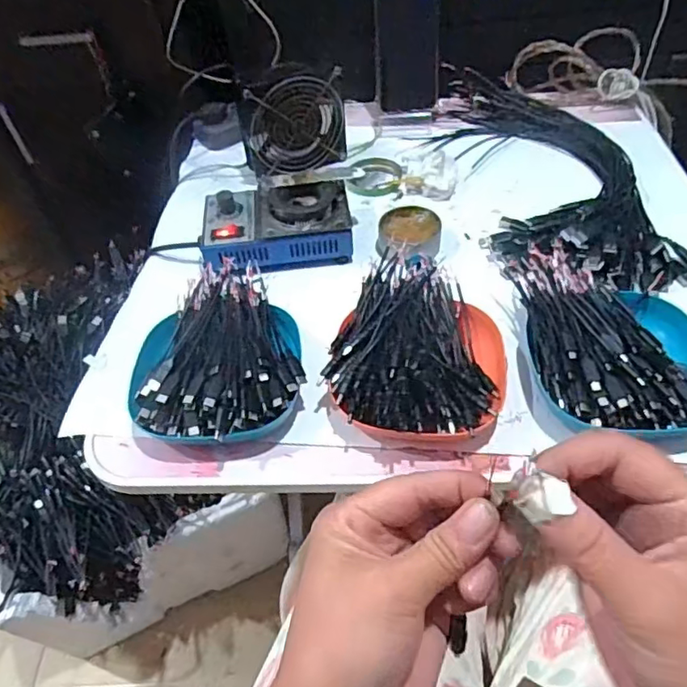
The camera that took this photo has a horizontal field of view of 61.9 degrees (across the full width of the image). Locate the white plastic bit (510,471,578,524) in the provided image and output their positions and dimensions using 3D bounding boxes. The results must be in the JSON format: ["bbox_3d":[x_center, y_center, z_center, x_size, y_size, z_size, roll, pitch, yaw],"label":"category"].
[{"bbox_3d":[0.076,0.058,0.220,0.021,0.008,0.017,-13,51,-6],"label":"white plastic bit"}]

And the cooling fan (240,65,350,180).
[{"bbox_3d":[-0.056,-0.253,0.663,0.117,0.107,0.033,-10,50,-3],"label":"cooling fan"}]

